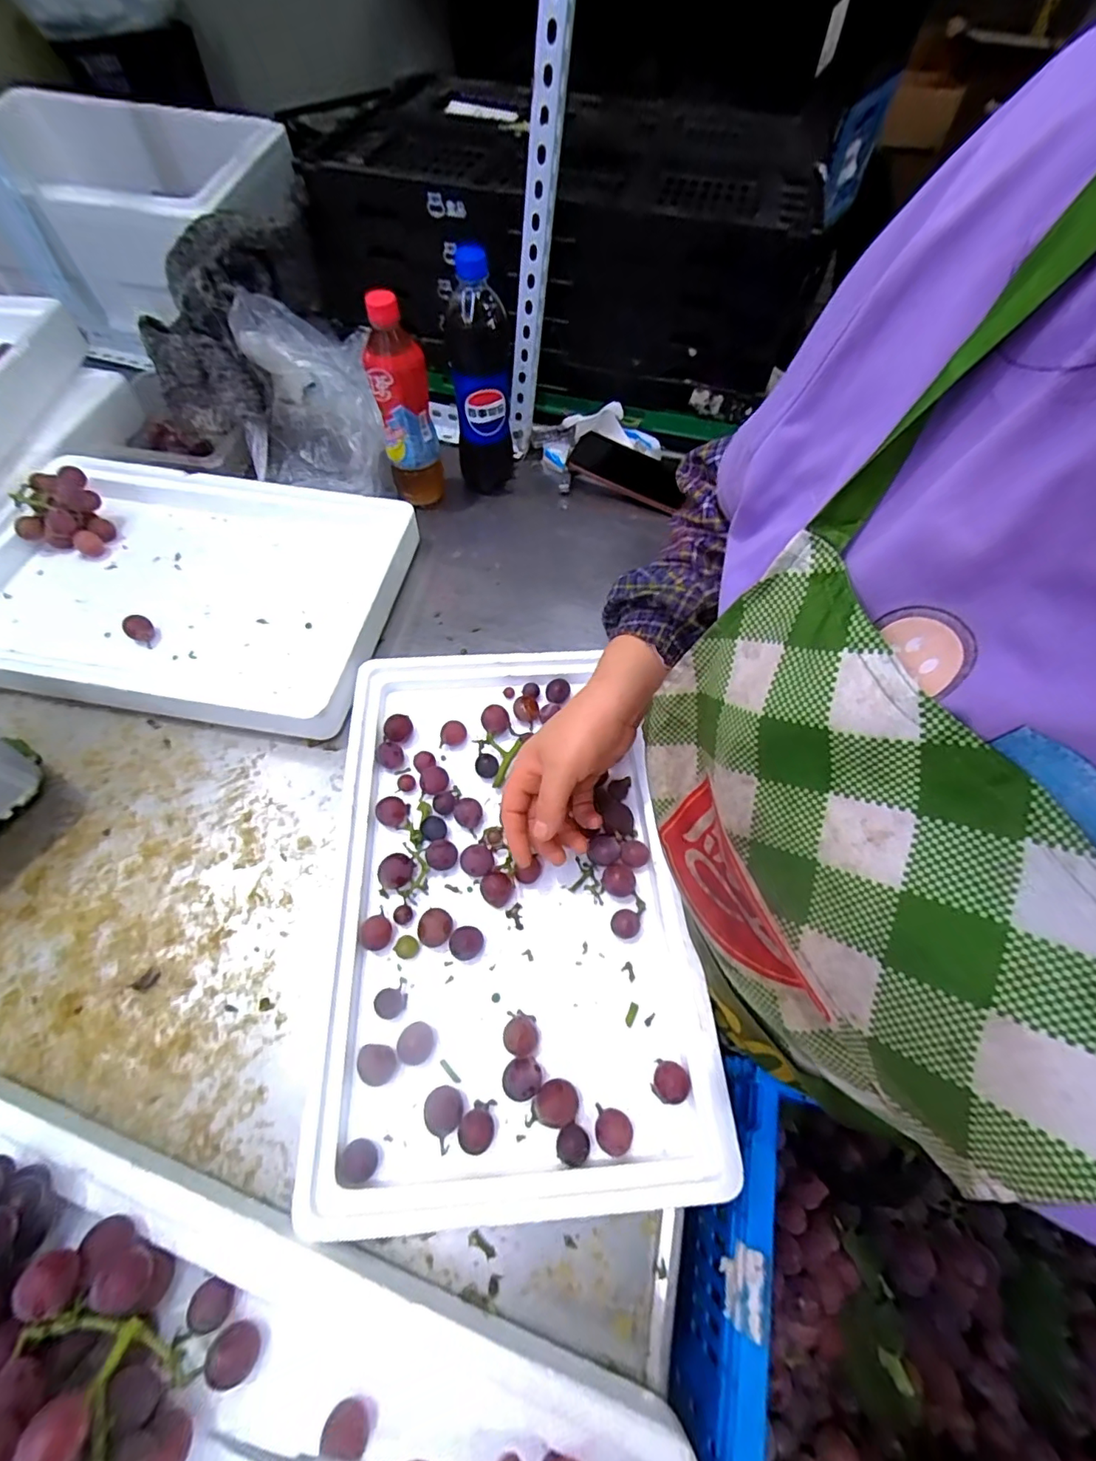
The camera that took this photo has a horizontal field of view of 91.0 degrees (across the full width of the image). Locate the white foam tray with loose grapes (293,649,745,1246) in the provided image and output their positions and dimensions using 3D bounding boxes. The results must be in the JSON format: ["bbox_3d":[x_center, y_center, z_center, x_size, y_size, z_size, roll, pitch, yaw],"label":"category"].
[{"bbox_3d":[-0.042,0.120,0.445,0.282,0.049,0.427,-6,62,-4],"label":"white foam tray with loose grapes"}]

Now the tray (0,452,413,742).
[{"bbox_3d":[-0.386,-0.163,0.574,0.439,0.047,0.313,8,62,4],"label":"tray"}]

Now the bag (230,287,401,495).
[{"bbox_3d":[-0.289,-0.419,0.675,0.174,0.157,0.210,-2,62,-1],"label":"bag"}]

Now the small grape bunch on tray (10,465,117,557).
[{"bbox_3d":[-0.539,-0.243,0.605,0.081,0.060,0.073,3,62,1],"label":"small grape bunch on tray"}]

